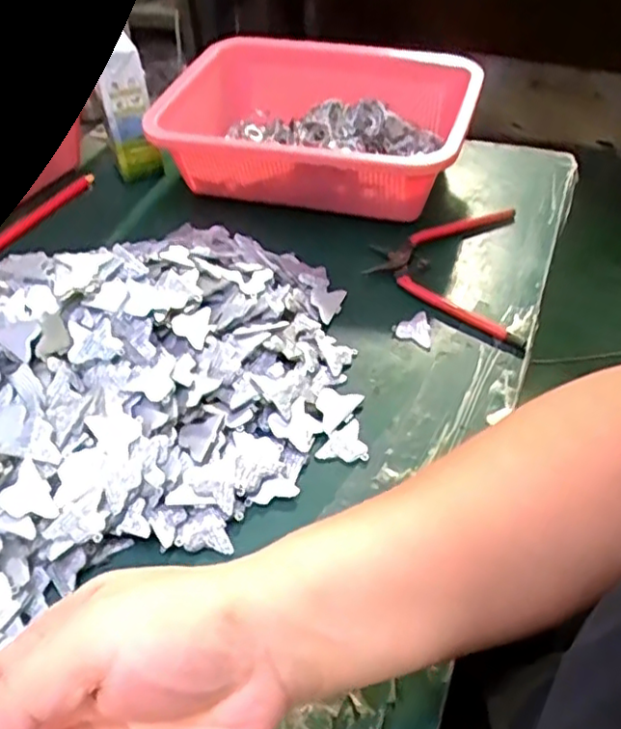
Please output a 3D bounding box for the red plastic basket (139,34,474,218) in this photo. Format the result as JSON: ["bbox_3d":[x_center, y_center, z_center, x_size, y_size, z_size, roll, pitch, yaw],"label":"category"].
[{"bbox_3d":[0.011,-0.210,0.588,0.258,0.085,0.187,13,48,13],"label":"red plastic basket"}]

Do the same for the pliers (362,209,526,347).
[{"bbox_3d":[0.103,-0.075,0.507,0.114,0.012,0.154,5,46,5],"label":"pliers"}]

